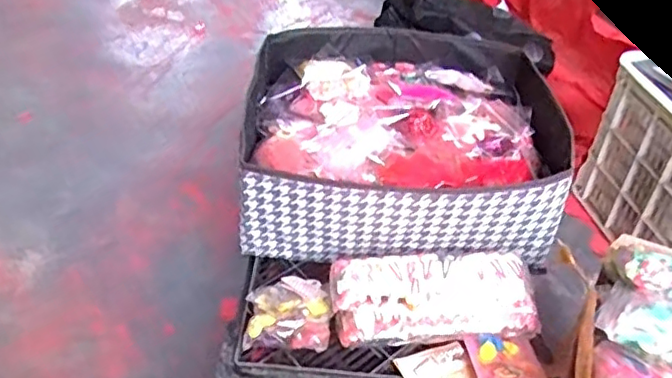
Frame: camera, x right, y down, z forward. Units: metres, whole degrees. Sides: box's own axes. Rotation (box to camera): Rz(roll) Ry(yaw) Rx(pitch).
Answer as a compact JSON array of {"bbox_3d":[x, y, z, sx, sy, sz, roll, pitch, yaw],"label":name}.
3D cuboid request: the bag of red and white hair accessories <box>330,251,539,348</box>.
[{"bbox_3d":[0.111,0.127,0.709,0.231,0.068,0.095,-2,42,-7],"label":"bag of red and white hair accessories"}]

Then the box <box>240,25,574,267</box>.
[{"bbox_3d":[0.089,-0.070,0.850,0.398,0.144,0.362,3,41,-1],"label":"box"}]

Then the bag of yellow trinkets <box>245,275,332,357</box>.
[{"bbox_3d":[-0.055,0.147,0.714,0.094,0.036,0.100,2,41,-2],"label":"bag of yellow trinkets"}]

